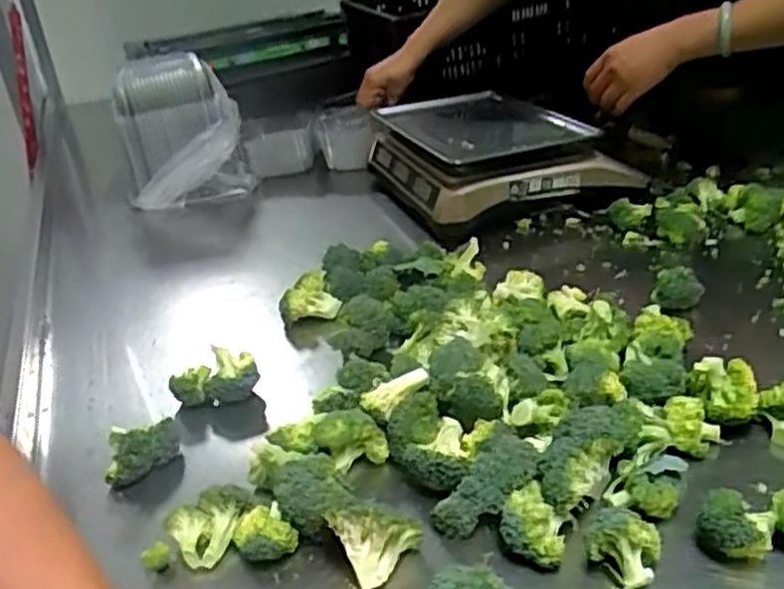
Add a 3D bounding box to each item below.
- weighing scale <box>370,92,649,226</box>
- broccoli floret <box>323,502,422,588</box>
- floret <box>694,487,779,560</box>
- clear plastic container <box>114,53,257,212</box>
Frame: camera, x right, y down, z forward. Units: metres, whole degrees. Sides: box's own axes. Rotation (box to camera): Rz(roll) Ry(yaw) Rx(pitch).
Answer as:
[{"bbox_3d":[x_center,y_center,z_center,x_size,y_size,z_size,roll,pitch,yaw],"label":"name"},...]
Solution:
[{"bbox_3d":[0.152,-0.229,1.137,0.291,0.125,0.336,-15,30,-16],"label":"weighing scale"},{"bbox_3d":[-0.008,0.174,0.501,0.062,0.061,0.032,-11,29,-8],"label":"broccoli floret"},{"bbox_3d":[0.239,0.162,0.507,0.048,0.044,0.032,10,33,28],"label":"floret"},{"bbox_3d":[-0.349,-0.265,1.217,0.192,0.229,0.144,-13,29,-11],"label":"clear plastic container"}]

